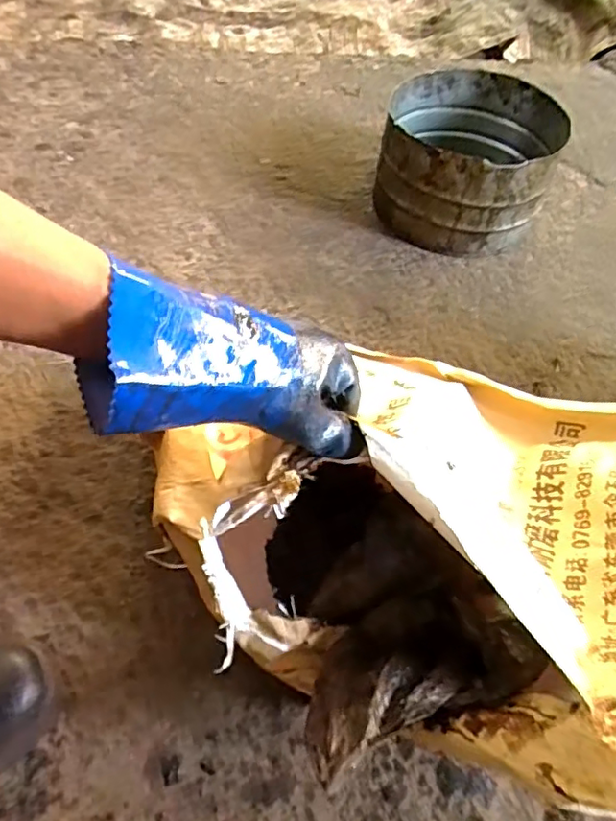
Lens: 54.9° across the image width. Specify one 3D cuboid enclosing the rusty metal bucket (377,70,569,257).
[{"bbox_3d":[0.230,-0.368,0.886,0.241,0.149,0.250,3,54,-4],"label":"rusty metal bucket"}]

